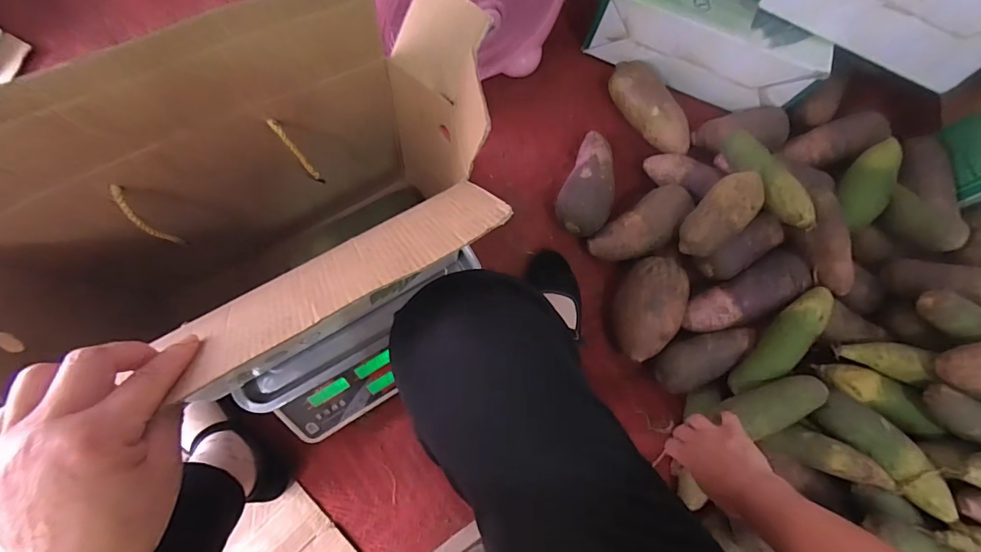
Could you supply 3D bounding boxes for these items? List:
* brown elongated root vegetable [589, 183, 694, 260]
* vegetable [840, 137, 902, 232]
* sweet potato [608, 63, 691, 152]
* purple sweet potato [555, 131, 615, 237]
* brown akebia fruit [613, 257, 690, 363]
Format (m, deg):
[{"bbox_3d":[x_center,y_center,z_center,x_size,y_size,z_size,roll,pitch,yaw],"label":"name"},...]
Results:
[{"bbox_3d":[0.237,-0.074,0.697,0.167,0.067,0.074,-37,85,-7],"label":"brown elongated root vegetable"},{"bbox_3d":[0.580,-0.139,0.681,0.059,0.041,0.151,26,81,1],"label":"vegetable"},{"bbox_3d":[0.262,-0.272,0.733,0.072,0.068,0.175,-37,85,-7],"label":"sweet potato"},{"bbox_3d":[0.160,-0.148,0.706,0.082,0.076,0.175,21,81,1],"label":"purple sweet potato"},{"bbox_3d":[0.240,0.049,0.675,0.096,0.080,0.155,13,81,0],"label":"brown akebia fruit"}]

